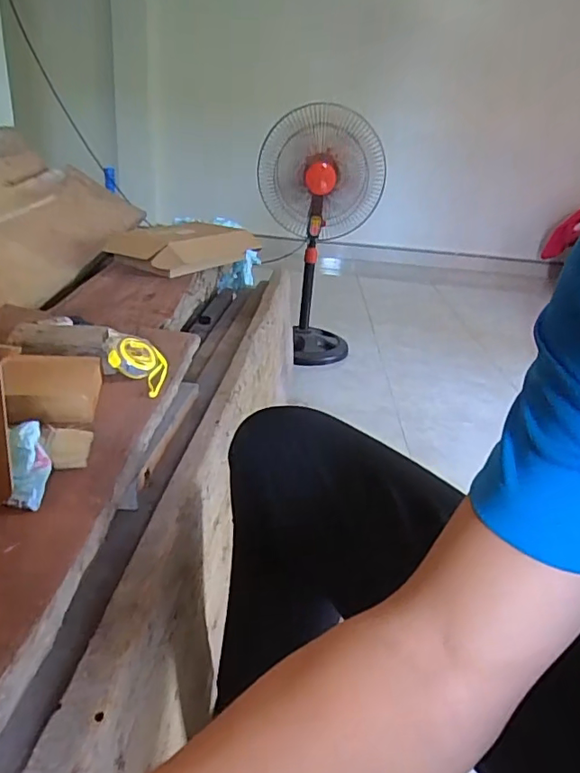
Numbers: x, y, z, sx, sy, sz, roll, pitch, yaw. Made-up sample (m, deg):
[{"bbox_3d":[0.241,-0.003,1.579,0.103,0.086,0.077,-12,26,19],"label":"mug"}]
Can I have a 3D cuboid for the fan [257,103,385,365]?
[{"bbox_3d":[0.081,-0.499,1.858,0.403,0.834,0.318,3,25,-4],"label":"fan"}]

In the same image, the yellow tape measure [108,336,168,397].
[{"bbox_3d":[-0.214,-0.033,0.738,0.075,0.058,0.100,-2,26,-13],"label":"yellow tape measure"}]

